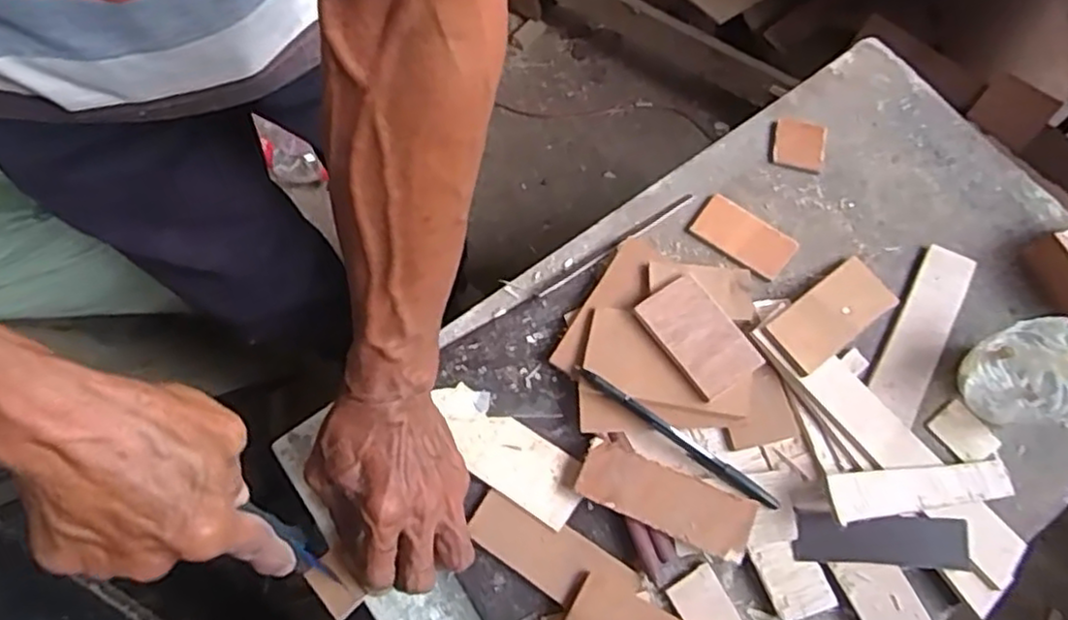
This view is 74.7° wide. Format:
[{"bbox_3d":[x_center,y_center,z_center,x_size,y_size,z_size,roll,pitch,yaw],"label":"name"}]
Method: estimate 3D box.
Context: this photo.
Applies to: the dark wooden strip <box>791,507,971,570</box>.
[{"bbox_3d":[0.218,0.145,0.441,0.104,0.010,0.030,3,71,3],"label":"dark wooden strip"}]

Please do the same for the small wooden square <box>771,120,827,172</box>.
[{"bbox_3d":[0.208,-0.130,0.549,0.039,0.004,0.040,13,72,6],"label":"small wooden square"}]

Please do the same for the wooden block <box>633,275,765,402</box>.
[{"bbox_3d":[0.110,0.017,0.474,0.048,0.010,0.081,-33,67,-12],"label":"wooden block"}]

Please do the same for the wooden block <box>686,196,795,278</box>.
[{"bbox_3d":[0.156,-0.055,0.525,0.073,0.005,0.038,35,76,13],"label":"wooden block"}]

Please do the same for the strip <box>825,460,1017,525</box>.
[{"bbox_3d":[0.247,0.113,0.446,0.137,0.008,0.028,-2,70,-17],"label":"strip"}]

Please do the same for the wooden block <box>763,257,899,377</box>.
[{"bbox_3d":[0.207,0.003,0.490,0.112,0.007,0.043,-31,72,-25],"label":"wooden block"}]

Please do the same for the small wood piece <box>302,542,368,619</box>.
[{"bbox_3d":[-0.126,0.173,0.442,0.025,0.004,0.040,-40,74,-11],"label":"small wood piece"}]

